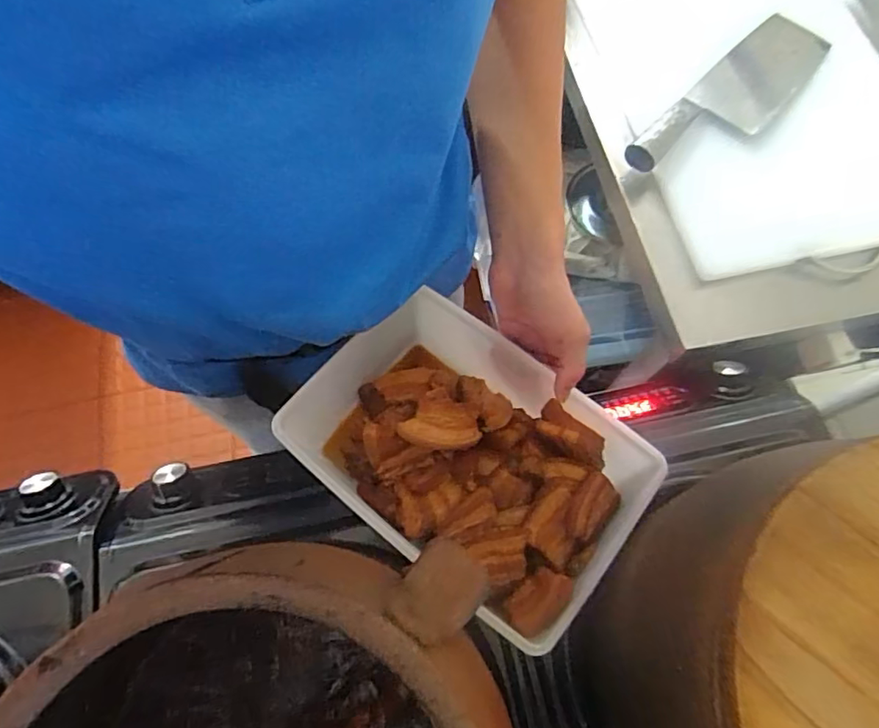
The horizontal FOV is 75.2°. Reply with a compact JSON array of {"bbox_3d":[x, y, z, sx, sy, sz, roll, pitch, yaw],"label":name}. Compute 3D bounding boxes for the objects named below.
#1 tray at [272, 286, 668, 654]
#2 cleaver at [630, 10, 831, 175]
[{"bbox_3d":[0.013,0.069,0.475,0.276,0.093,0.178,36,73,12],"label":"tray"},{"bbox_3d":[0.352,-0.316,0.680,0.100,0.032,0.324,40,74,13],"label":"cleaver"}]

